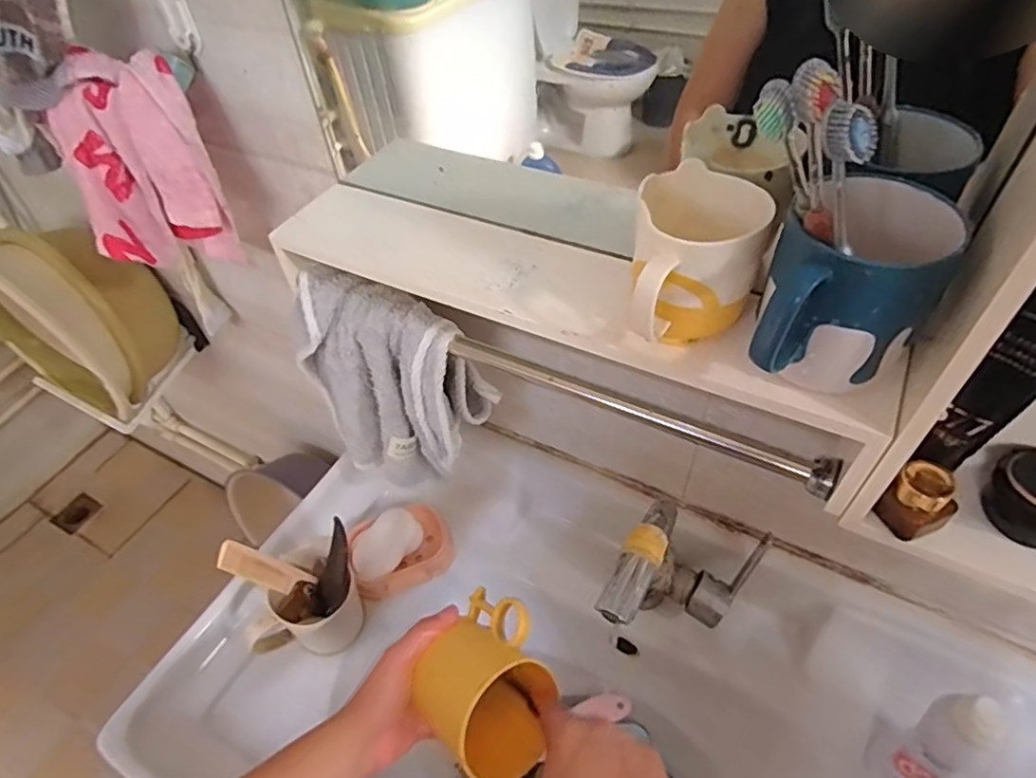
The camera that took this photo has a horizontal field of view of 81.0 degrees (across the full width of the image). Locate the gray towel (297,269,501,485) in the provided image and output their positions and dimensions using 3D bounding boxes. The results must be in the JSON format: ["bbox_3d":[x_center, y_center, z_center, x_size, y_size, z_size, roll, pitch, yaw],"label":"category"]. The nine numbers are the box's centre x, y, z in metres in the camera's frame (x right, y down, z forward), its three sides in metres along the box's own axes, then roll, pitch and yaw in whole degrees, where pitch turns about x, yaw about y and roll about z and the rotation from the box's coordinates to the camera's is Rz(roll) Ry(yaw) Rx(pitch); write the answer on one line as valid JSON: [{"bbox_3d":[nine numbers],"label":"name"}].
[{"bbox_3d":[-0.128,-0.009,0.627,0.178,0.221,0.109,30,58,27],"label":"gray towel"}]

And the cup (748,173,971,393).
[{"bbox_3d":[0.184,-0.056,0.344,0.085,0.092,0.112,21,54,22],"label":"cup"}]

